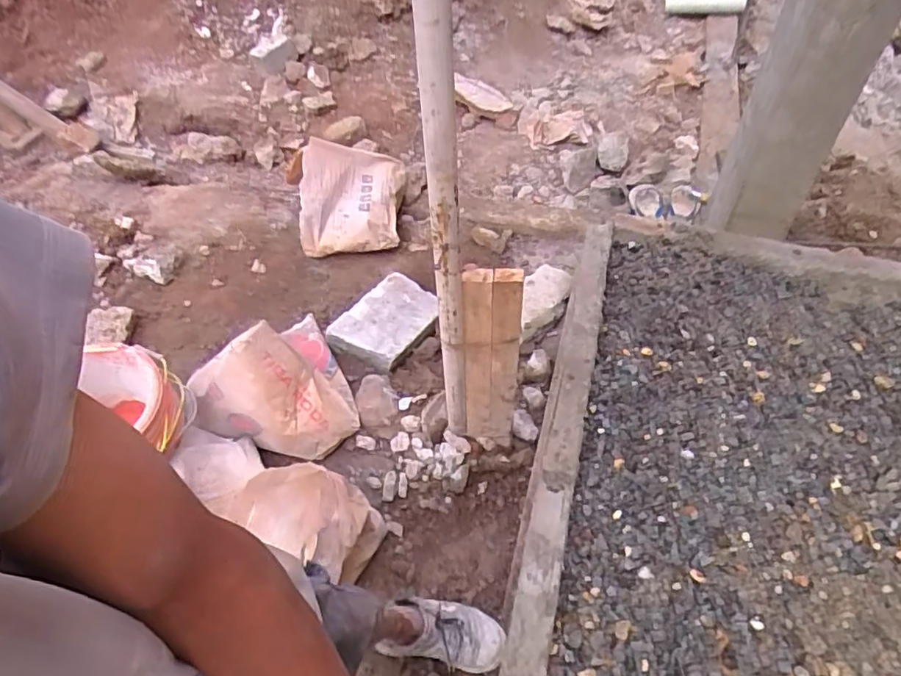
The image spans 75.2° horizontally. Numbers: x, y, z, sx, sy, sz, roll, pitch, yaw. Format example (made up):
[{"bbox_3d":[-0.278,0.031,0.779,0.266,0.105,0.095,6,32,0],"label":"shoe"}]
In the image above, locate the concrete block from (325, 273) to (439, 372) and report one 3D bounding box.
[{"bbox_3d":[-0.184,-0.056,1.706,0.217,0.089,0.303,26,58,22],"label":"concrete block"}]

